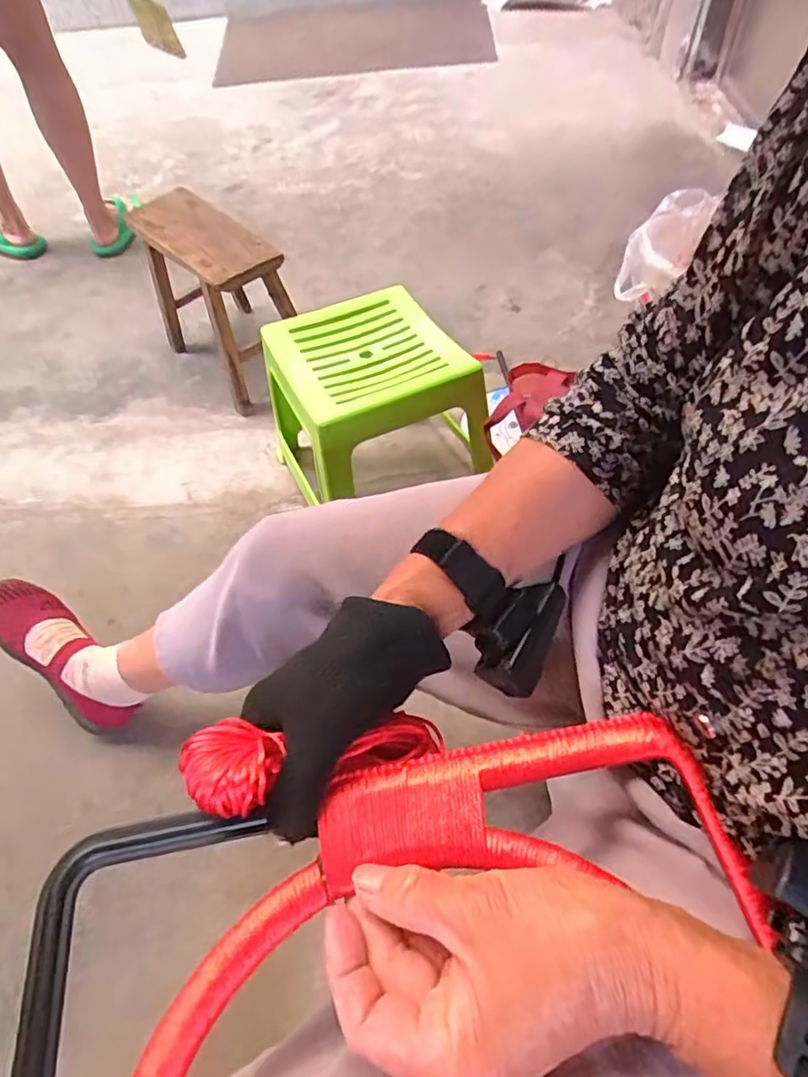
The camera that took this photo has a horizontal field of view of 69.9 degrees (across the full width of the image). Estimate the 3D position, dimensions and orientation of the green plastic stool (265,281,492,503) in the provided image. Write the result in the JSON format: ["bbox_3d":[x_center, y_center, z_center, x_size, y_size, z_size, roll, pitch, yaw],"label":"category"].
[{"bbox_3d":[-0.055,-0.191,0.954,0.270,0.285,0.305,-24,58,-13],"label":"green plastic stool"}]

